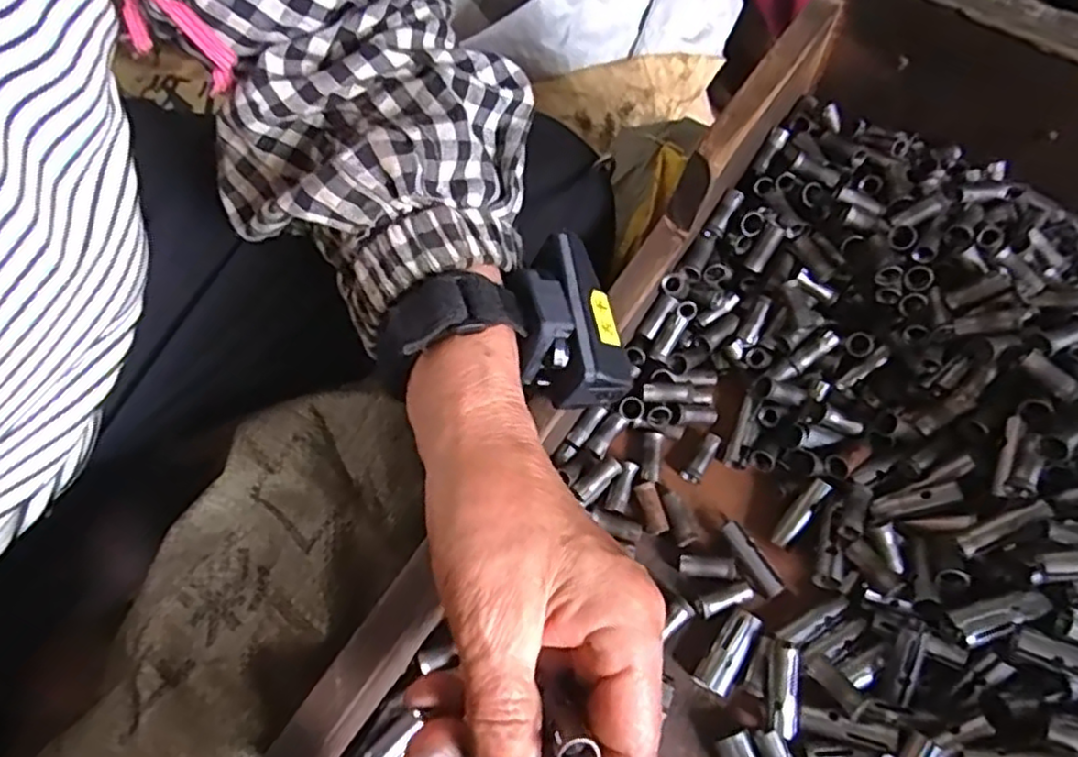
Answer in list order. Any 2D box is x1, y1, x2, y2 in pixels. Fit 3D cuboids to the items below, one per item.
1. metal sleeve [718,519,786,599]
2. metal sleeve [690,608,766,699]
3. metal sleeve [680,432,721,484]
[{"bbox_3d":[0.098,0.083,0.321,0.011,0.007,0.037,-30,69,-16],"label":"metal sleeve"},{"bbox_3d":[0.084,0.122,0.306,0.017,0.015,0.036,35,67,13],"label":"metal sleeve"},{"bbox_3d":[0.080,0.039,0.339,0.010,0.008,0.026,32,86,12],"label":"metal sleeve"}]

